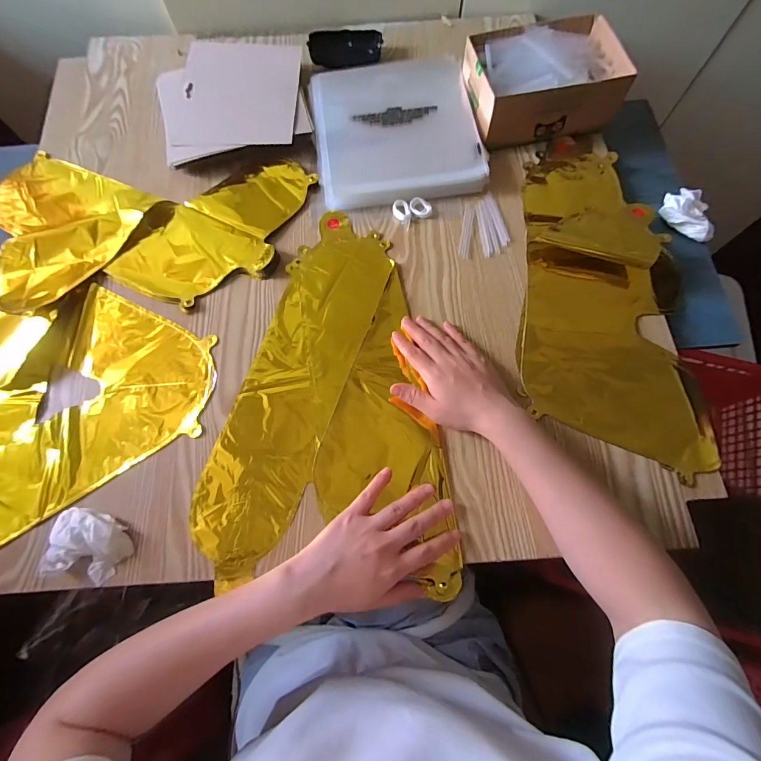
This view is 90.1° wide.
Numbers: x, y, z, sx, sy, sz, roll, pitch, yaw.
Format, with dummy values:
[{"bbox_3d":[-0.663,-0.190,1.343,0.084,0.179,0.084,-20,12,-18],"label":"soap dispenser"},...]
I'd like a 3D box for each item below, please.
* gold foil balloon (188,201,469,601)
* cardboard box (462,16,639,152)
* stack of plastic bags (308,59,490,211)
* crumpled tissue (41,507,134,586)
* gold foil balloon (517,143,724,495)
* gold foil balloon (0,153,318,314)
[{"bbox_3d":[-0.067,0.003,0.427,0.253,0.009,0.411,-5,72,1],"label":"gold foil balloon"},{"bbox_3d":[0.210,-0.400,0.508,0.187,0.071,0.141,-11,72,-1],"label":"cardboard box"},{"bbox_3d":[0.018,-0.341,0.521,0.212,0.029,0.217,-9,72,-1],"label":"stack of plastic bags"},{"bbox_3d":[-0.284,0.161,0.367,0.074,0.026,0.060,14,73,7],"label":"crumpled tissue"},{"bbox_3d":[0.262,-0.121,0.442,0.191,0.019,0.418,5,72,4],"label":"gold foil balloon"},{"bbox_3d":[-0.320,-0.191,0.488,0.418,0.020,0.231,4,72,4],"label":"gold foil balloon"}]

